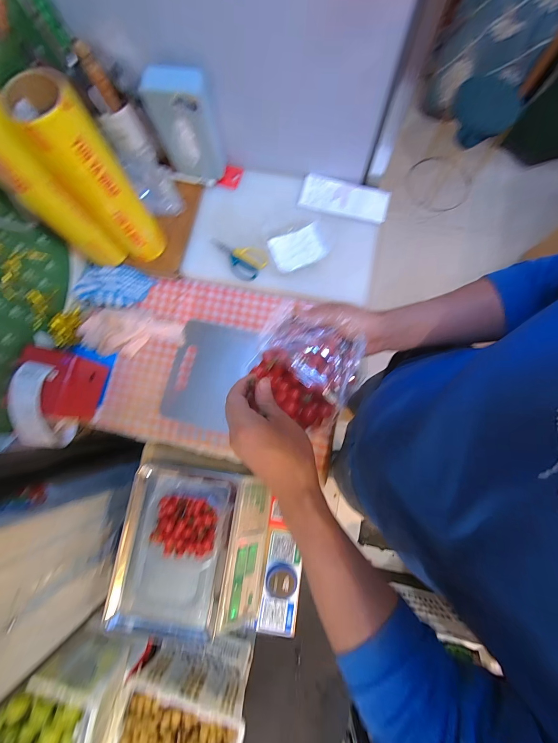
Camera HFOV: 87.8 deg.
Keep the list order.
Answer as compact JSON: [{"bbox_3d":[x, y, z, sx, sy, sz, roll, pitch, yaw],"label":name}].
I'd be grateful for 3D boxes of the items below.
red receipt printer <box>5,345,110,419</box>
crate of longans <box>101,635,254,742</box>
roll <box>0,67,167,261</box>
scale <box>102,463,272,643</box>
[{"bbox_3d":[-0.450,0.026,0.604,0.117,0.112,0.125,13,80,4],"label":"red receipt printer"},{"bbox_3d":[-0.320,1.152,0.861,0.359,0.210,0.484,15,80,4],"label":"crate of longans"},{"bbox_3d":[-0.323,-0.343,0.540,0.095,0.314,0.106,-29,80,-4],"label":"roll"},{"bbox_3d":[-0.207,0.410,0.692,0.336,0.158,0.345,8,80,3],"label":"scale"}]

